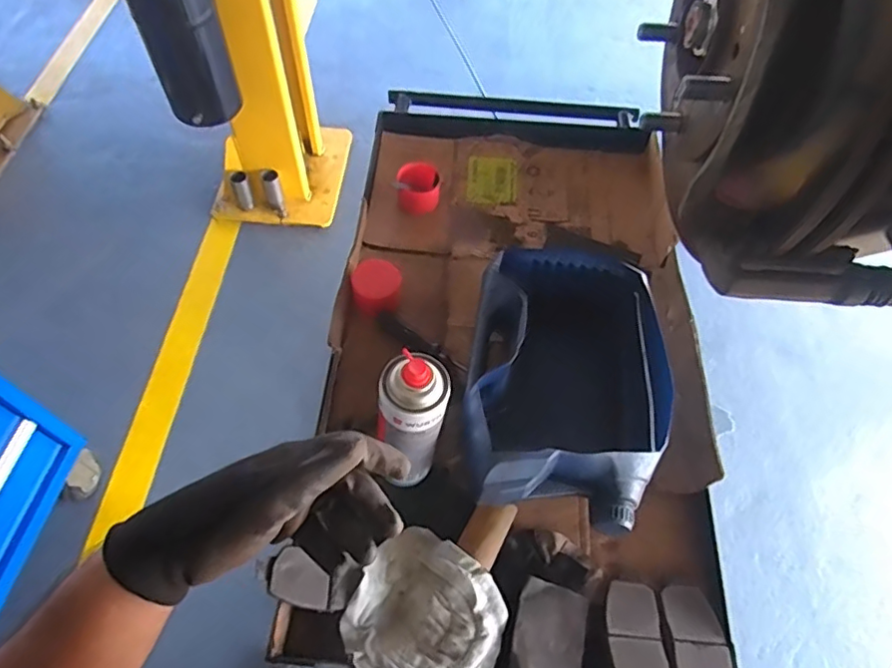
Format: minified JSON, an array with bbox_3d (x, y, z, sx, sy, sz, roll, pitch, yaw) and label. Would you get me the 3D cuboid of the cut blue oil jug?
[{"bbox_3d":[0.146,0.047,0.673,0.224,0.088,0.338,9,59,3],"label":"cut blue oil jug"}]

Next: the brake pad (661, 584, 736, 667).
[{"bbox_3d":[0.248,0.308,0.561,0.057,0.016,0.125,8,41,2],"label":"brake pad"}]

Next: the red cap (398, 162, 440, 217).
[{"bbox_3d":[-0.042,-0.220,0.881,0.065,0.047,0.069,-1,59,-3],"label":"red cap"}]

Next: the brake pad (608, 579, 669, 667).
[{"bbox_3d":[0.187,0.306,0.565,0.053,0.012,0.125,6,41,1],"label":"brake pad"}]

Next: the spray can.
[{"bbox_3d":[-0.033,0.097,0.593,0.063,0.218,0.062,1,59,-2],"label":"spray can"}]

